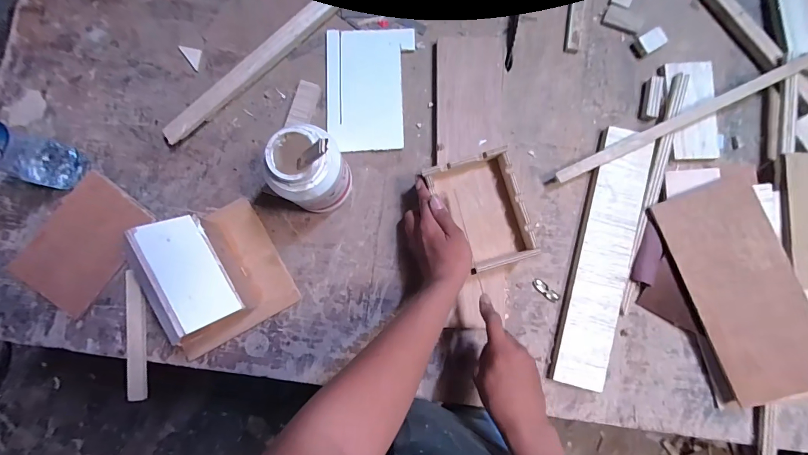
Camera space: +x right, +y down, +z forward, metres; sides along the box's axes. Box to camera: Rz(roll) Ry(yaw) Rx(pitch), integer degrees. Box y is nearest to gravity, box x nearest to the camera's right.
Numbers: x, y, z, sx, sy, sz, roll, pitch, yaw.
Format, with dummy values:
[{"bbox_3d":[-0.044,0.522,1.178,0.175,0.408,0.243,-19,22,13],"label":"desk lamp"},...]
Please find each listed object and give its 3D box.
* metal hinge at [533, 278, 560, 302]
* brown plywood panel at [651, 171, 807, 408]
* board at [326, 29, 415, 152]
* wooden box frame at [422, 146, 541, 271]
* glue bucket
[{"bbox_3d":[0.220,0.097,0.551,0.046,0.005,0.017,43,86,3],"label":"metal hinge"},{"bbox_3d":[0.489,0.093,0.510,0.135,0.013,0.314,-23,88,9],"label":"brown plywood panel"},{"bbox_3d":[-0.056,-0.223,0.572,0.133,0.007,0.200,-1,85,-1],"label":"board"},{"bbox_3d":[0.111,-0.022,0.515,0.118,0.034,0.158,-17,85,-2],"label":"wooden box frame"},{"bbox_3d":[-0.119,-0.071,0.481,0.074,0.171,0.091,32,85,4],"label":"glue bucket"}]

